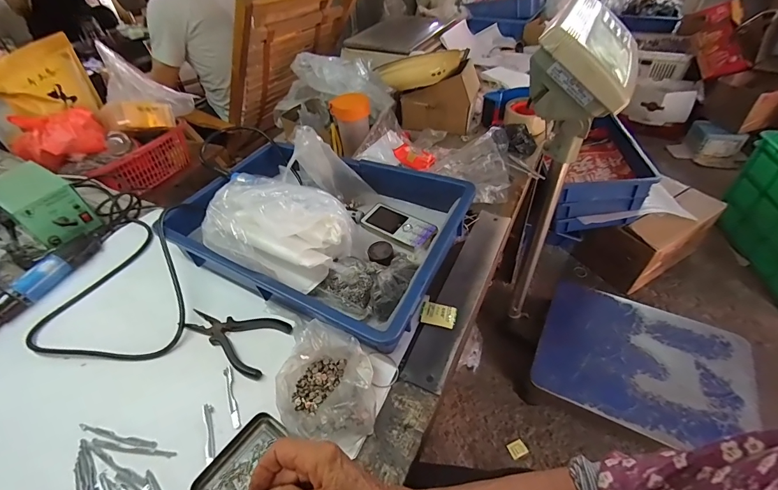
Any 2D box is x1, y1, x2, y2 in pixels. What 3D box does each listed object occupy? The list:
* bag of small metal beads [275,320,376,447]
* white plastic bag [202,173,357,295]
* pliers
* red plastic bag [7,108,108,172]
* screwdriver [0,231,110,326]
[{"bbox_3d":[-0.067,0.152,0.407,0.100,0.061,0.107,1,46,6],"label":"bag of small metal beads"},{"bbox_3d":[-0.149,-0.016,0.507,0.175,0.102,0.131,12,48,17],"label":"white plastic bag"},{"bbox_3d":[-0.209,0.118,0.489,0.142,0.008,0.079,15,49,19],"label":"pliers"},{"bbox_3d":[-0.724,-0.239,0.803,0.136,0.086,0.165,31,56,31],"label":"red plastic bag"},{"bbox_3d":[-0.542,0.058,0.557,0.035,0.037,0.243,16,49,20],"label":"screwdriver"}]

